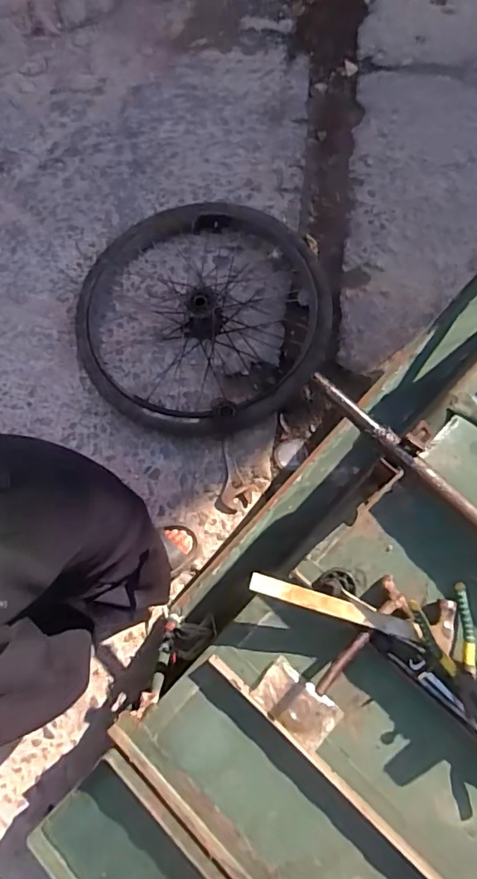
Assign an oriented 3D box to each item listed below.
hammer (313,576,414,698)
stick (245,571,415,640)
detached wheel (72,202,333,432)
[{"bbox_3d":[0.193,0.311,0.831,0.065,0.018,0.209,44,67,12],"label":"hammer"},{"bbox_3d":[0.148,0.259,0.835,0.267,0.013,0.032,17,63,1],"label":"stick"},{"bbox_3d":[-0.085,-0.309,1.360,0.626,0.107,0.609,0,75,2],"label":"detached wheel"}]

